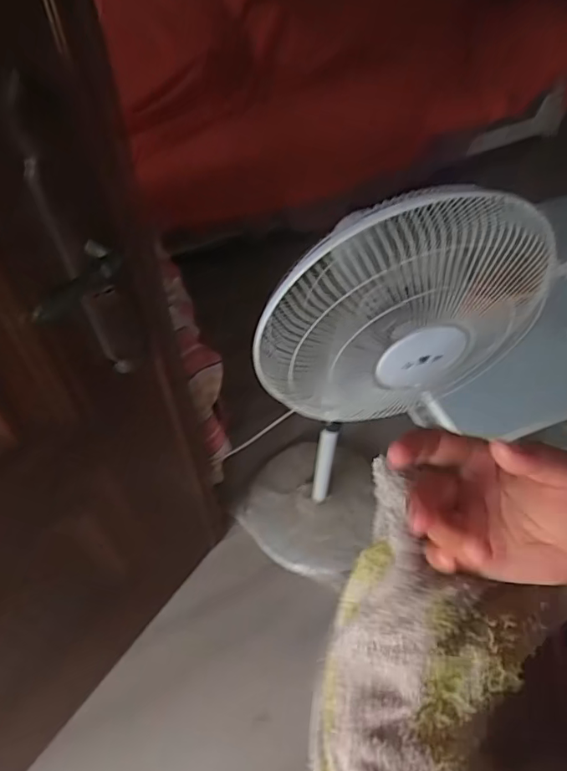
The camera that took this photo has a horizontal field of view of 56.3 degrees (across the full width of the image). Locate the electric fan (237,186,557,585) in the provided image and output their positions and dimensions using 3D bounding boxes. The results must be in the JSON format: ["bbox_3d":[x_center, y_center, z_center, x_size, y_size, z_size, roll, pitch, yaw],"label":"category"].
[{"bbox_3d":[0.093,0.044,1.047,0.414,1.031,0.409,-10,50,-8],"label":"electric fan"}]

